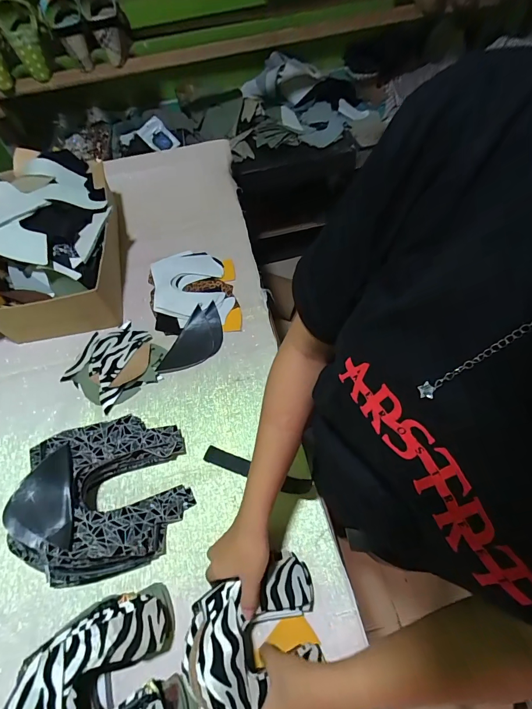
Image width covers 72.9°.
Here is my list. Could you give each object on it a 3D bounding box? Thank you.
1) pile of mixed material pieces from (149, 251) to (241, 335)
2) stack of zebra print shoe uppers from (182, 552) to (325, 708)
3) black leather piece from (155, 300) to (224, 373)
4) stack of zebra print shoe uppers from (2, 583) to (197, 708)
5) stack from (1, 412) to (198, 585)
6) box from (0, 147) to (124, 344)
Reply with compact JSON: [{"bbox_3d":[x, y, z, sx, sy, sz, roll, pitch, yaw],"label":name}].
[{"bbox_3d":[-0.140,-0.127,0.688,0.162,0.022,0.188,-9,64,-2],"label":"pile of mixed material pieces"},{"bbox_3d":[-0.019,0.333,0.428,0.168,0.081,0.125,-18,65,-7],"label":"stack of zebra print shoe uppers"},{"bbox_3d":[-0.124,-0.022,0.649,0.072,0.018,0.151,26,68,14],"label":"black leather piece"},{"bbox_3d":[-0.189,0.386,0.405,0.176,0.079,0.175,-21,65,-7],"label":"stack of zebra print shoe uppers"},{"bbox_3d":[-0.224,0.188,0.497,0.219,0.103,0.208,-15,64,-5],"label":"stack"},{"bbox_3d":[-0.393,-0.207,0.668,0.227,0.156,0.320,-14,64,-4],"label":"box"}]

